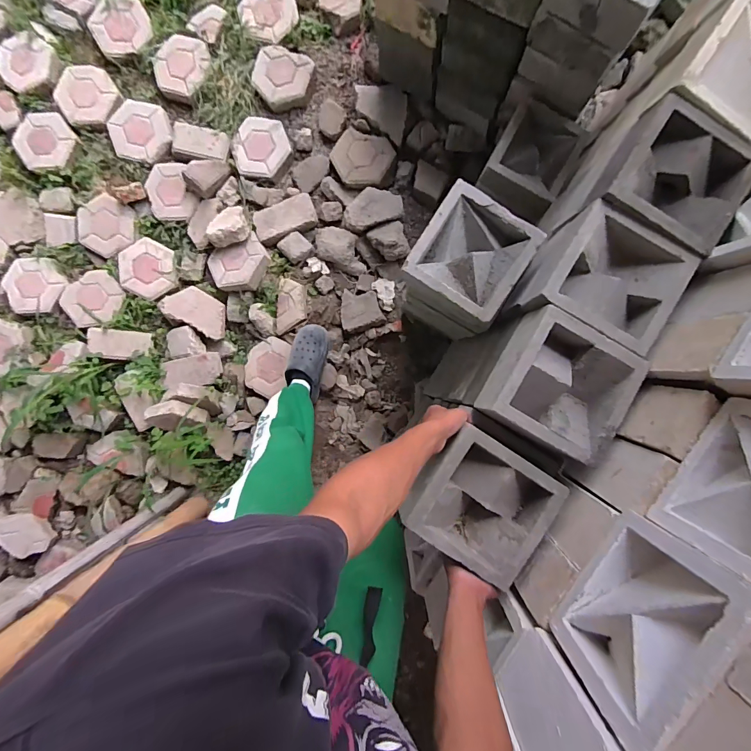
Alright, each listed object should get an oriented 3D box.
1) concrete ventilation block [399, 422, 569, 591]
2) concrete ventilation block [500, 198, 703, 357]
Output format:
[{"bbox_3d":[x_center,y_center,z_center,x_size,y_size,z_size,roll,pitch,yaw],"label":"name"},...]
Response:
[{"bbox_3d":[0.183,0.213,0.649,0.202,0.074,0.191,33,94,-1],"label":"concrete ventilation block"},{"bbox_3d":[0.417,-0.172,0.736,0.211,0.196,0.193,30,92,2],"label":"concrete ventilation block"}]

